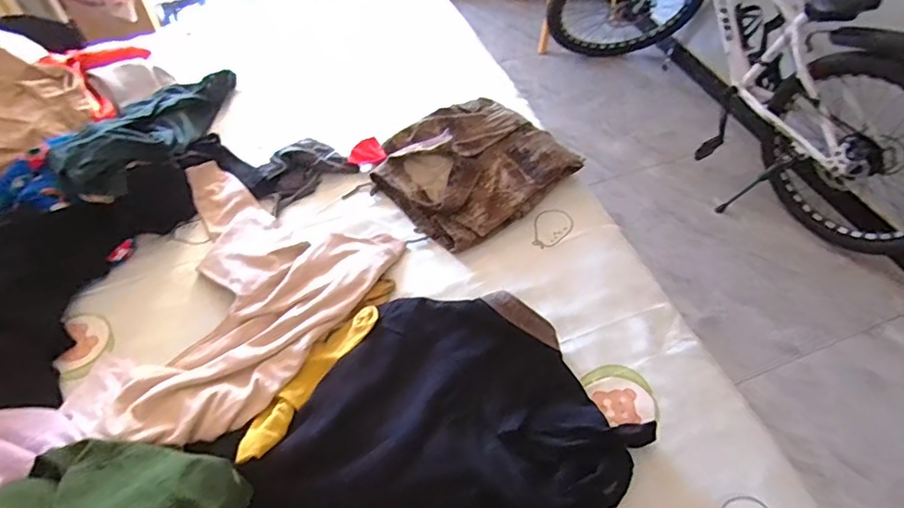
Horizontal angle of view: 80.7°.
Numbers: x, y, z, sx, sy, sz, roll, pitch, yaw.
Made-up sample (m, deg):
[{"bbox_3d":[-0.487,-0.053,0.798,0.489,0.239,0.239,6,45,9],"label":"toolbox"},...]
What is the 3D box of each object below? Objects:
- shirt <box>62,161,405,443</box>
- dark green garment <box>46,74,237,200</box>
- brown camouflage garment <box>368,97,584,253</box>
[{"bbox_3d":[-0.440,0.077,0.980,0.509,0.063,0.552,20,55,15],"label":"shirt"},{"bbox_3d":[-0.665,-0.285,1.203,0.186,0.104,0.482,8,36,5],"label":"dark green garment"},{"bbox_3d":[0.046,-0.202,1.164,0.367,0.083,0.319,-31,59,-22],"label":"brown camouflage garment"}]

